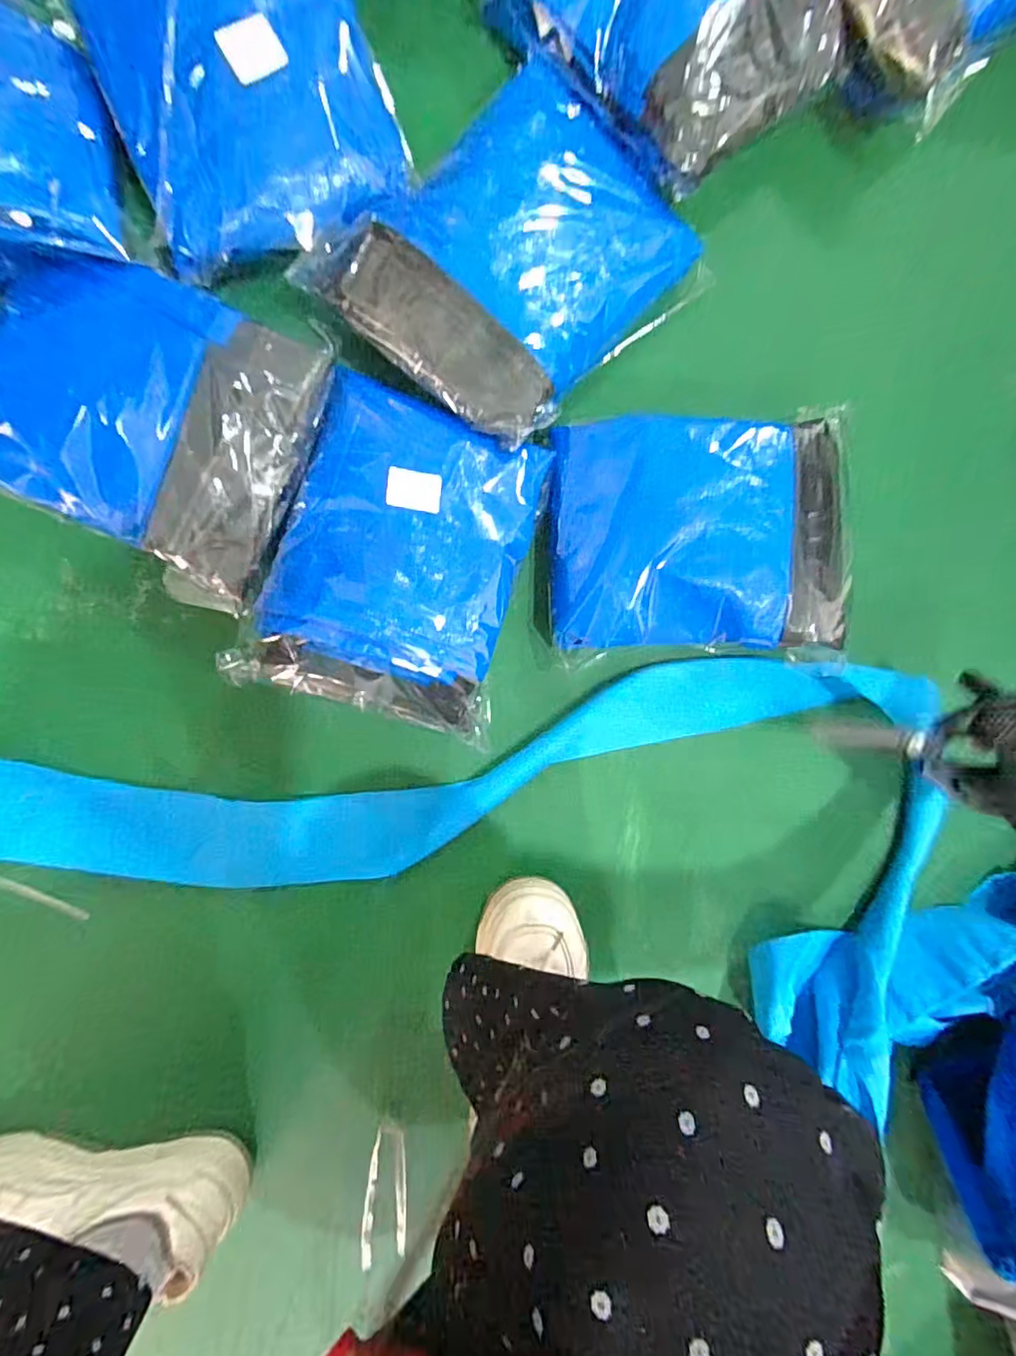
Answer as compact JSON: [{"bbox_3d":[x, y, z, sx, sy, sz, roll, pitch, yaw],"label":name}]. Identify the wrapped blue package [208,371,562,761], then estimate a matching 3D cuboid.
[{"bbox_3d":[-0.083,-0.094,0.426,0.189,0.055,0.241,16,93,-5],"label":"wrapped blue package"}]

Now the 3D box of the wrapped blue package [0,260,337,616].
[{"bbox_3d":[-0.288,-0.196,0.431,0.258,0.048,0.211,22,96,-4],"label":"wrapped blue package"}]

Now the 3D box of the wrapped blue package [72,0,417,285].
[{"bbox_3d":[-0.191,-0.435,0.413,0.196,0.055,0.207,-21,95,-3],"label":"wrapped blue package"}]

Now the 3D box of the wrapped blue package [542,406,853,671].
[{"bbox_3d":[0.163,-0.118,0.483,0.247,0.066,0.196,-1,94,-4],"label":"wrapped blue package"}]

